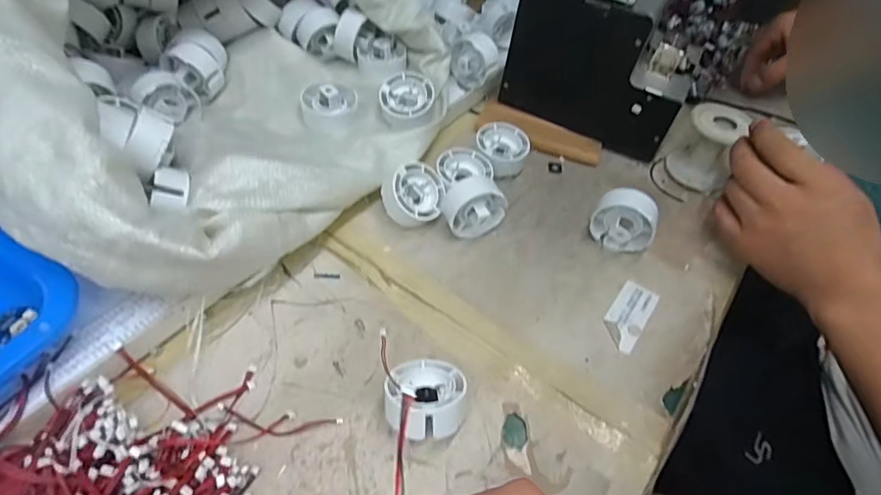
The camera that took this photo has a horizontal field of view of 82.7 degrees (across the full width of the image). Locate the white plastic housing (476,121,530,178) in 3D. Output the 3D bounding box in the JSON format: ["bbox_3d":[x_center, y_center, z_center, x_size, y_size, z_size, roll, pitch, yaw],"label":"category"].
[{"bbox_3d":[0.061,-0.096,0.506,0.051,0.035,0.053,2,49,-2],"label":"white plastic housing"}]

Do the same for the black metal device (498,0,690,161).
[{"bbox_3d":[0.180,-0.213,0.537,0.173,0.153,0.137,24,52,16],"label":"black metal device"}]

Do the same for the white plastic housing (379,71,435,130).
[{"bbox_3d":[-0.034,-0.146,0.497,0.052,0.029,0.049,1,69,-3],"label":"white plastic housing"}]

